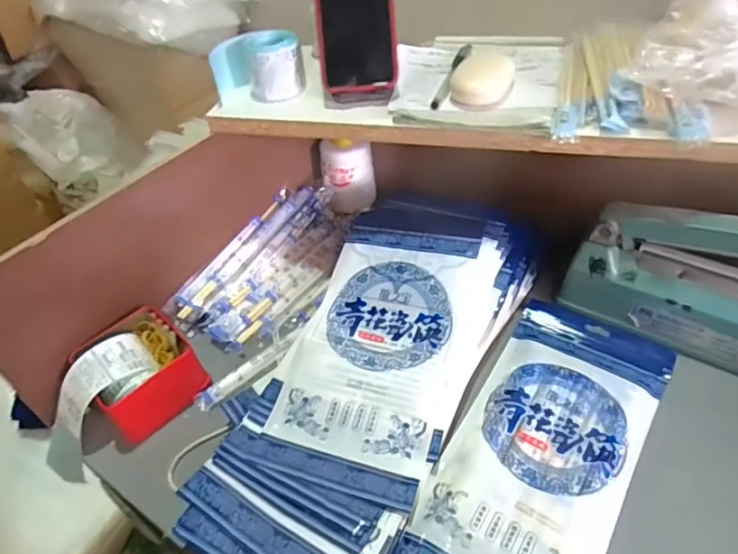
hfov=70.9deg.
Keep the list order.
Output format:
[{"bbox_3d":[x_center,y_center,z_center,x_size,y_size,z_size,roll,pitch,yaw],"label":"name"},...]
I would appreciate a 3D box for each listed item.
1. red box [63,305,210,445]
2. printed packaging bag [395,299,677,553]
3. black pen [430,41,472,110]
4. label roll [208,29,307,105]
[{"bbox_3d":[-0.237,0.094,0.530,0.103,0.062,0.110,-37,52,-28],"label":"red box"},{"bbox_3d":[0.153,0.146,0.454,0.143,0.018,0.314,24,51,27],"label":"printed packaging bag"},{"bbox_3d":[0.092,-0.225,0.561,0.014,0.016,0.156,10,46,16],"label":"black pen"},{"bbox_3d":[-0.122,-0.233,0.574,0.100,0.059,0.061,-7,44,-1],"label":"label roll"}]

